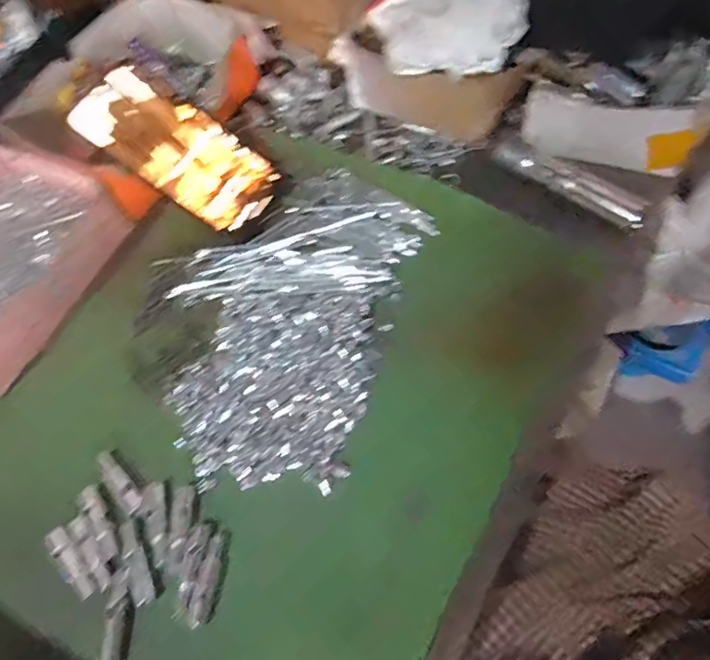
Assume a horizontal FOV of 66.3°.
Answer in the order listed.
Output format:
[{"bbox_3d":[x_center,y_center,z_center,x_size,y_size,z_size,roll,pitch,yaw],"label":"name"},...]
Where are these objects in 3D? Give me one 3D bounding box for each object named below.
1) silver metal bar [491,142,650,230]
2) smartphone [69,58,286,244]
[{"bbox_3d":[0.164,-0.116,0.416,0.121,0.022,0.022,37,75,22],"label":"silver metal bar"},{"bbox_3d":[-0.135,-0.141,0.431,0.158,0.005,0.074,36,73,-9],"label":"smartphone"}]

